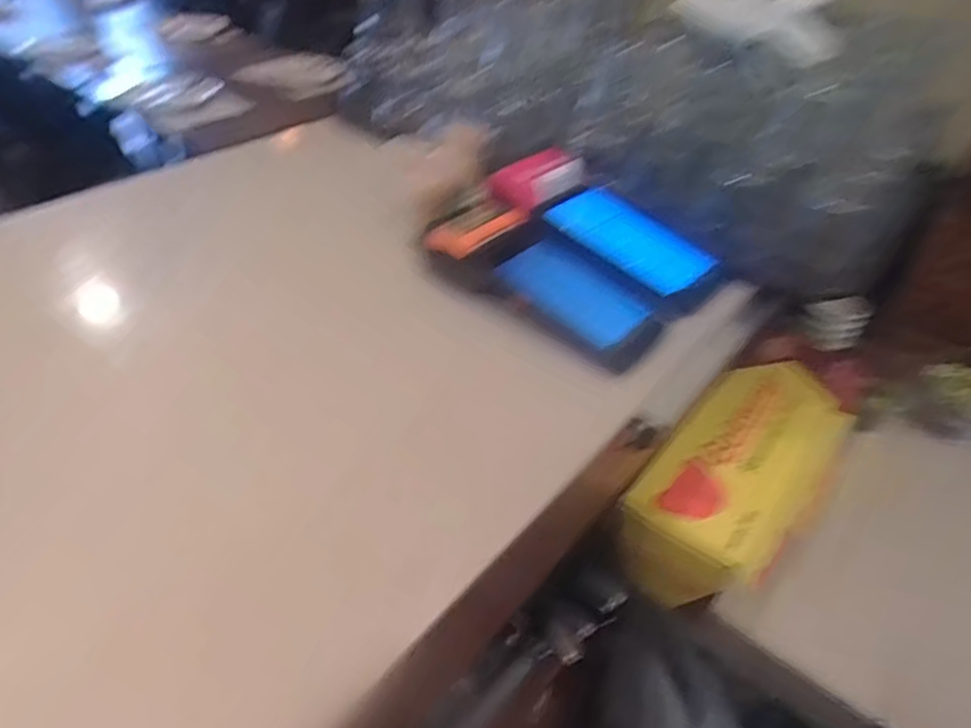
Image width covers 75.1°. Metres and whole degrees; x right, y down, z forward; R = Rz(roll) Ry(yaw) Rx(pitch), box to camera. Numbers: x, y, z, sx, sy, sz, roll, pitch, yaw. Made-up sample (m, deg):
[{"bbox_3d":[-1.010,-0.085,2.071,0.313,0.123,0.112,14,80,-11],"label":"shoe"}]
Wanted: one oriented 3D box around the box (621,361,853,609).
[{"bbox_3d":[0.271,0.111,0.659,0.129,0.111,0.311,30,47,29],"label":"box"}]

